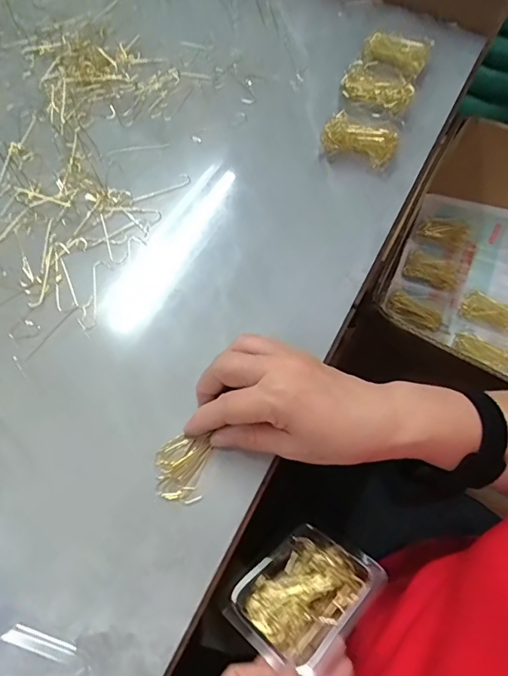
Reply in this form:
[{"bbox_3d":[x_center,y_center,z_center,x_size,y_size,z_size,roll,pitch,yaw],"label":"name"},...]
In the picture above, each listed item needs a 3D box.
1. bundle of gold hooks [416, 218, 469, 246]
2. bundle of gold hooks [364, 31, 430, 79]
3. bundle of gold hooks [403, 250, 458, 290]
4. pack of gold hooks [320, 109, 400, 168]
[{"bbox_3d":[0.277,-0.156,0.685,0.068,0.024,0.033,25,66,9],"label":"bundle of gold hooks"},{"bbox_3d":[0.151,-0.306,0.505,0.068,0.031,0.025,39,69,15],"label":"bundle of gold hooks"},{"bbox_3d":[0.253,-0.098,0.666,0.072,0.011,0.049,24,66,9],"label":"bundle of gold hooks"},{"bbox_3d":[0.100,-0.187,0.448,0.068,0.026,0.037,25,66,9],"label":"pack of gold hooks"}]

